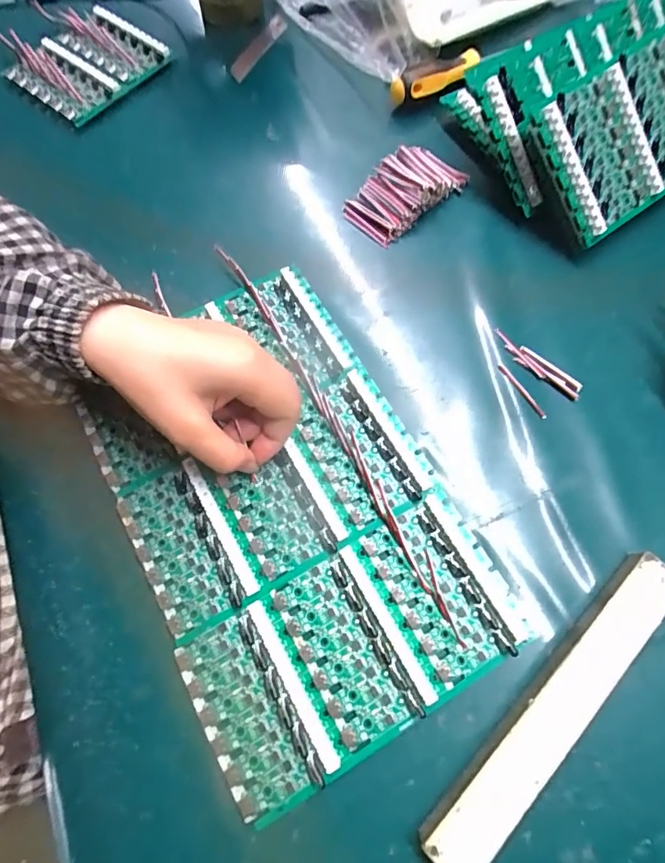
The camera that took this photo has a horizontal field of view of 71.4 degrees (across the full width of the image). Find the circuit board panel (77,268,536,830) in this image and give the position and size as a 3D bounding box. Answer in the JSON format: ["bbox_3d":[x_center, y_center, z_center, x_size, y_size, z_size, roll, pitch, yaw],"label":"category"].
[{"bbox_3d":[-0.035,0.042,0.300,0.185,0.010,0.296,-29,72,-8],"label":"circuit board panel"}]

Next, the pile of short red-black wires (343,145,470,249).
[{"bbox_3d":[0.060,-0.202,0.382,0.095,0.024,0.055,-39,73,-11],"label":"pile of short red-black wires"}]

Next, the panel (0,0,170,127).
[{"bbox_3d":[-0.239,-0.353,0.443,0.130,0.034,0.118,35,75,13],"label":"panel"}]

